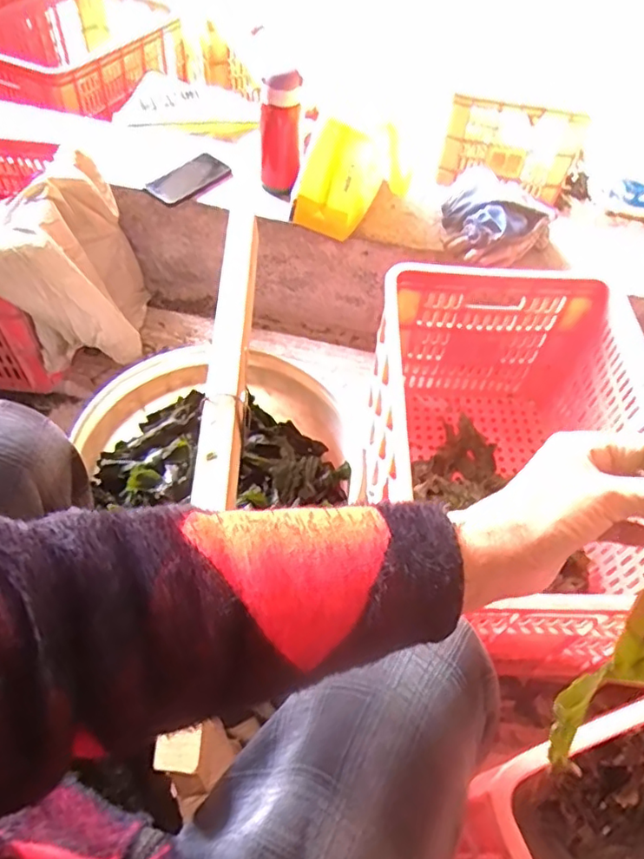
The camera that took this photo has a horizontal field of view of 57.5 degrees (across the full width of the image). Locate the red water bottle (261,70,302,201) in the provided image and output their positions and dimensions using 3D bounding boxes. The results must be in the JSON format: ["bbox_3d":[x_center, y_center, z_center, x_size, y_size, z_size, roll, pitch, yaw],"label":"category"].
[{"bbox_3d":[-0.071,-0.497,1.022,0.068,0.208,0.072,-1,56,-6],"label":"red water bottle"}]

